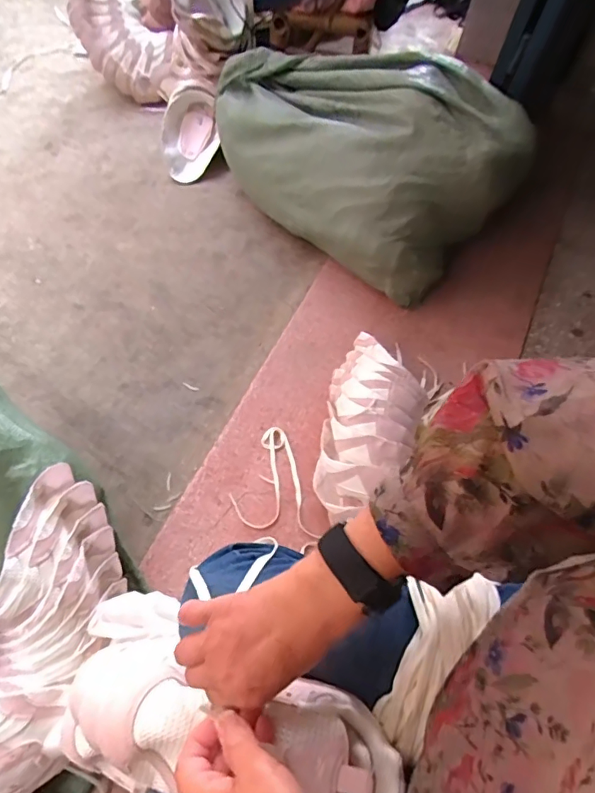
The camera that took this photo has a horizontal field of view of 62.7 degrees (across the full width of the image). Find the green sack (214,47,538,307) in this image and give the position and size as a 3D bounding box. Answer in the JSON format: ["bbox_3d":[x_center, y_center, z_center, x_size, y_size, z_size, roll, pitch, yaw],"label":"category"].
[{"bbox_3d":[0.127,-0.579,1.118,0.676,0.293,0.388,40,66,16],"label":"green sack"}]

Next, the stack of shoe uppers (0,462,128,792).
[{"bbox_3d":[-0.327,0.294,0.627,0.143,0.128,0.391,9,62,0],"label":"stack of shoe uppers"}]

